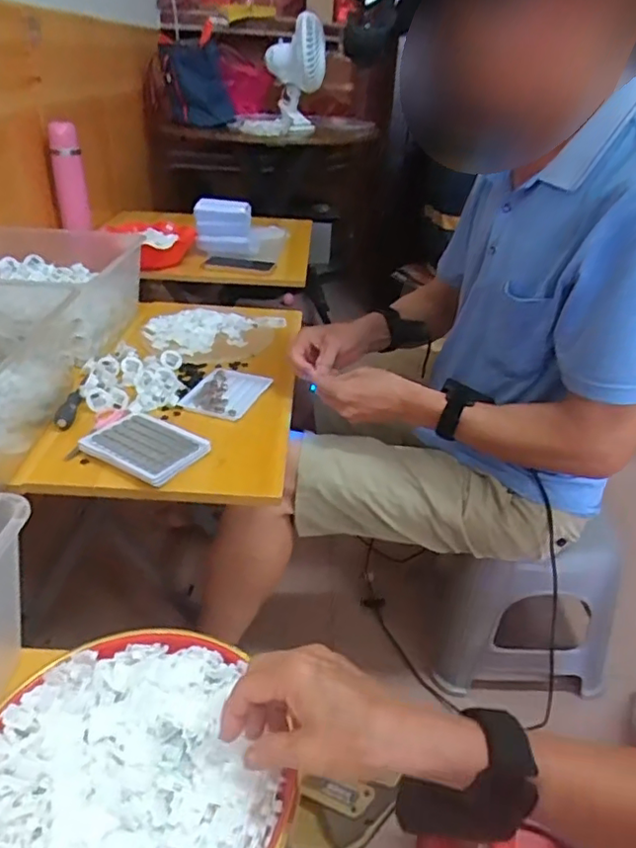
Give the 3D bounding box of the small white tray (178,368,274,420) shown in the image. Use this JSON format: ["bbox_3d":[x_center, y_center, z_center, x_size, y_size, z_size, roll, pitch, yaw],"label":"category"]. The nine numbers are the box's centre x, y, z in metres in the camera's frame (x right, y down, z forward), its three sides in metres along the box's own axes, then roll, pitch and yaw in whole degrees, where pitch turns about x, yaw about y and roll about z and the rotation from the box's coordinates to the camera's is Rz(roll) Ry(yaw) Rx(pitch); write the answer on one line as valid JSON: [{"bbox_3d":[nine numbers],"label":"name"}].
[{"bbox_3d":[-0.134,-0.049,0.871,0.093,0.009,0.129,14,33,14],"label":"small white tray"}]

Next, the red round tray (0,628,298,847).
[{"bbox_3d":[-0.131,0.235,0.392,0.204,0.033,0.202,-11,35,-24],"label":"red round tray"}]

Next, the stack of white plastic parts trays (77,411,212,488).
[{"bbox_3d":[-0.211,0.027,0.734,0.142,0.013,0.102,21,35,23],"label":"stack of white plastic parts trays"}]

